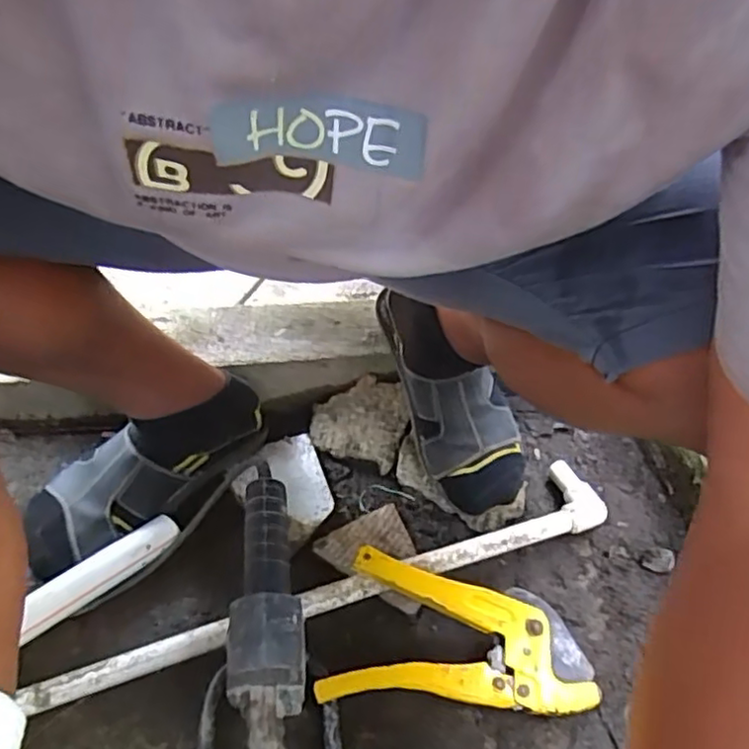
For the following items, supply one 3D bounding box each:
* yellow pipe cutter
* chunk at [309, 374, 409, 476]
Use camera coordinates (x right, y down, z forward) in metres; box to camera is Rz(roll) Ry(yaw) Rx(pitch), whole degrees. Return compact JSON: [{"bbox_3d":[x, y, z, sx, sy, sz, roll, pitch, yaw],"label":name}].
[{"bbox_3d":[0.071,0.216,0.548,0.221,0.019,0.114,5,58,-2],"label":"yellow pipe cutter"},{"bbox_3d":[-0.017,0.050,0.717,0.100,0.025,0.097,14,60,12],"label":"chunk"}]

